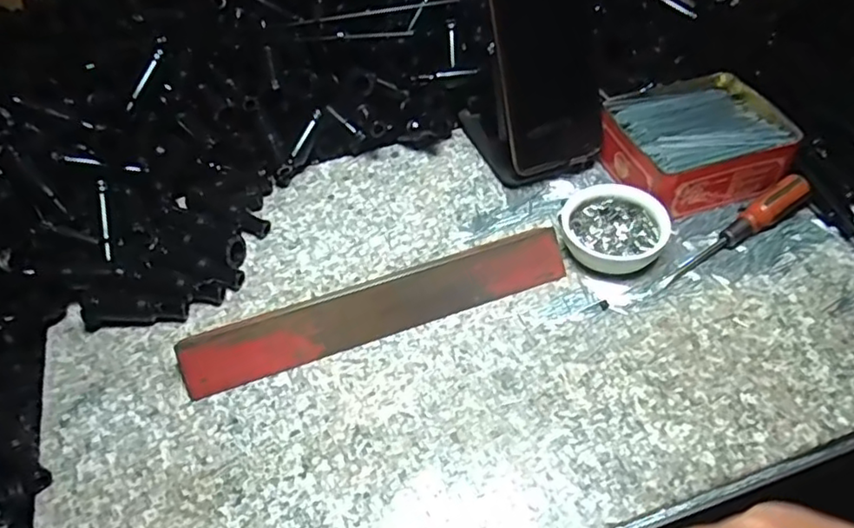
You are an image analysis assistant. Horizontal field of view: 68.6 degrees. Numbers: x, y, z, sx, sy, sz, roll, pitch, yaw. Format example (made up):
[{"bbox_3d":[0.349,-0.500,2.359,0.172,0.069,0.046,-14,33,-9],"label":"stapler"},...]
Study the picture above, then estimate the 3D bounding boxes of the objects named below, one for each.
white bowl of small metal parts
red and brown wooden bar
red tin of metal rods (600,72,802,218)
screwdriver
[{"bbox_3d":[0.132,-0.025,0.446,0.072,0.028,0.067,-2,49,2],"label":"white bowl of small metal parts"},{"bbox_3d":[-0.029,0.028,0.414,0.257,0.013,0.040,-18,94,-13],"label":"red and brown wooden bar"},{"bbox_3d":[0.205,-0.097,0.492,0.122,0.042,0.114,-15,49,-9],"label":"red tin of metal rods"},{"bbox_3d":[0.216,-0.024,0.440,0.143,0.025,0.020,-29,53,-20],"label":"screwdriver"}]

